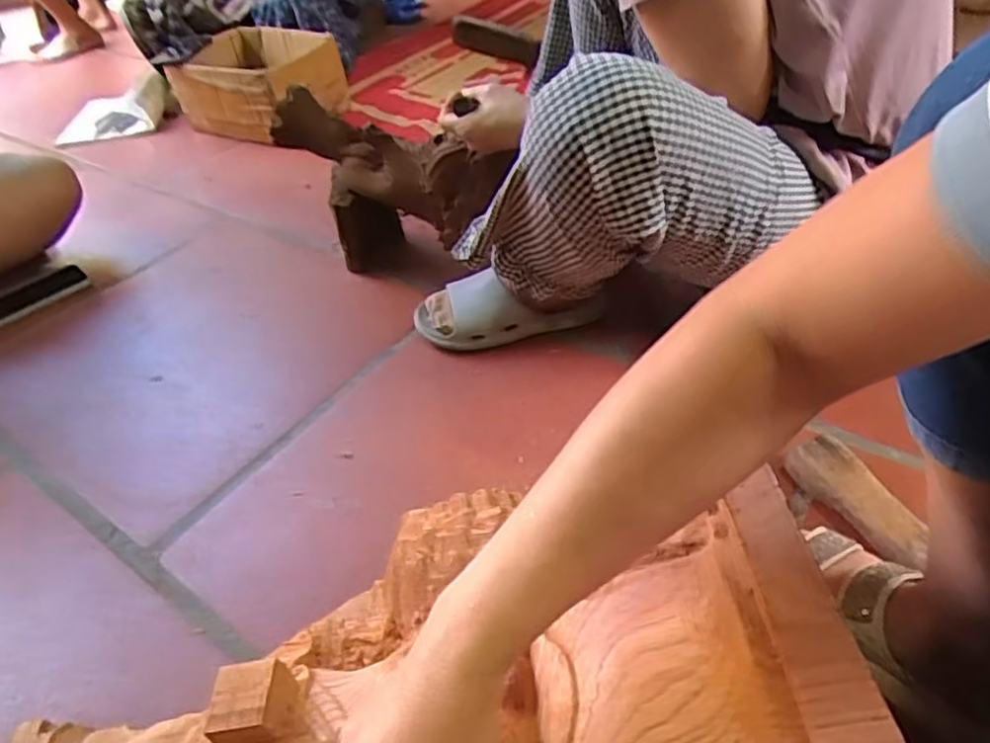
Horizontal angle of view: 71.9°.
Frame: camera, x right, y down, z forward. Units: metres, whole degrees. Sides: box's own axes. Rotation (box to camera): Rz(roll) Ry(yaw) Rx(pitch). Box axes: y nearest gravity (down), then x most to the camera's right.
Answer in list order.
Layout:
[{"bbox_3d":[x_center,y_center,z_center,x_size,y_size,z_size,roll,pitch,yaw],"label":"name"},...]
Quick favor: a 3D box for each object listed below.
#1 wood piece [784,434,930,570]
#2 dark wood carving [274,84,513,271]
[{"bbox_3d":[0.333,0.115,0.624,0.048,0.029,0.142,-20,43,-16],"label":"wood piece"},{"bbox_3d":[-0.126,-0.242,0.948,0.329,0.245,0.088,14,45,22],"label":"dark wood carving"}]

